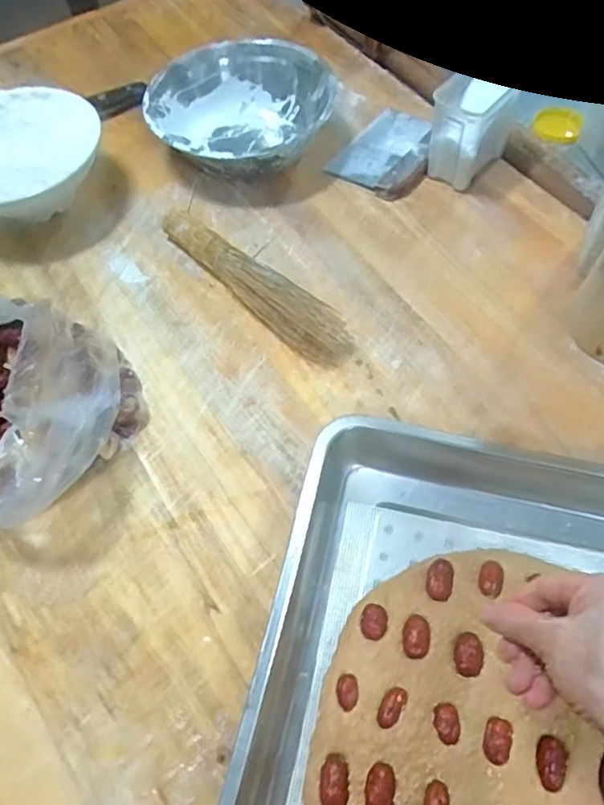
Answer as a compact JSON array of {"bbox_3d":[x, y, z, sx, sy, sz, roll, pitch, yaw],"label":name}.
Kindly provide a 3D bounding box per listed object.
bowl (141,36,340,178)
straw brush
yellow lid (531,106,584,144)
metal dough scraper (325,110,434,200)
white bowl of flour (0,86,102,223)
[{"bbox_3d":[-0.075,-0.353,0.749,0.214,0.076,0.194,6,59,6],"label":"bowl"},{"bbox_3d":[-0.053,-0.132,0.636,0.055,0.048,0.265,-40,65,-19],"label":"straw brush"},{"bbox_3d":[0.331,-0.360,0.792,0.061,0.042,0.005,23,31,23],"label":"yellow lid"},{"bbox_3d":[0.111,-0.313,0.751,0.103,0.015,0.154,29,64,19],"label":"metal dough scraper"},{"bbox_3d":[-0.323,-0.273,0.709,0.184,0.089,0.200,-1,59,2],"label":"white bowl of flour"}]

